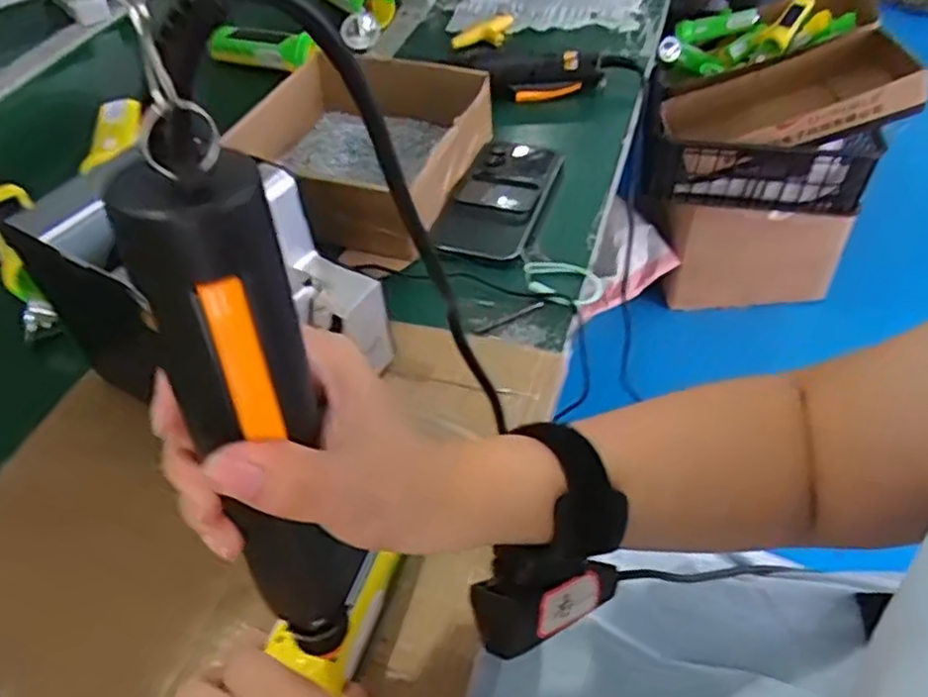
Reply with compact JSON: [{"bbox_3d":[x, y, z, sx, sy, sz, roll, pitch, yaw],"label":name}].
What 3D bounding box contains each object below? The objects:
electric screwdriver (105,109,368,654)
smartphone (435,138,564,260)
[{"bbox_3d":[-0.058,0.021,0.205,0.033,0.165,0.038,-13,28,-8],"label":"electric screwdriver"},{"bbox_3d":[0.034,-0.136,0.640,0.077,0.015,0.167,16,51,17],"label":"smartphone"}]

